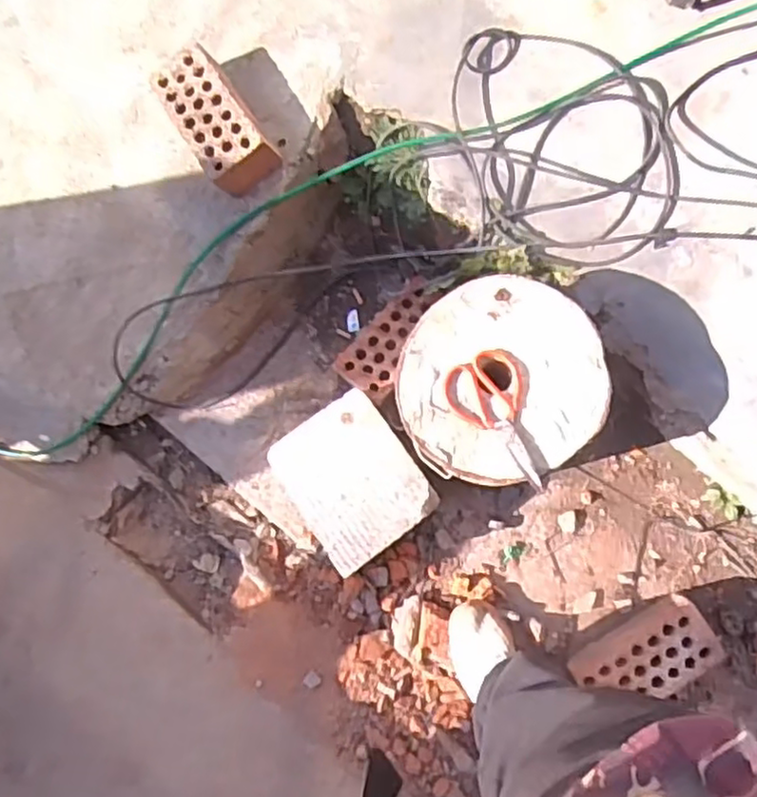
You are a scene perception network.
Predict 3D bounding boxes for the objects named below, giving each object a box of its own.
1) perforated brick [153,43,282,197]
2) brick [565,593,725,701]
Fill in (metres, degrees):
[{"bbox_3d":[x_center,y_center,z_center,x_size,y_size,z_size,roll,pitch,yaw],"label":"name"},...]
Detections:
[{"bbox_3d":[-0.271,-0.461,1.129,0.116,0.071,0.235,-32,80,-1],"label":"perforated brick"},{"bbox_3d":[0.454,0.443,1.159,0.227,0.085,0.126,-34,80,-2],"label":"brick"}]

